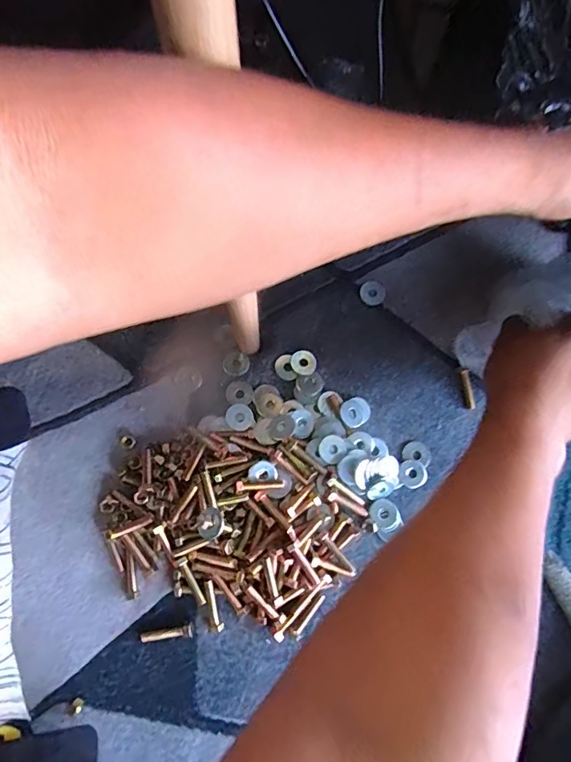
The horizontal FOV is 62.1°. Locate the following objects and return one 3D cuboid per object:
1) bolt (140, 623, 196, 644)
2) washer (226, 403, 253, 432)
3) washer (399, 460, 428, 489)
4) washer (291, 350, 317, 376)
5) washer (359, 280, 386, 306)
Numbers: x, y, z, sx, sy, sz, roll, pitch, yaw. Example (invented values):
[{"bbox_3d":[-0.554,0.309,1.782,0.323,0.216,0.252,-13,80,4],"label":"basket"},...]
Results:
[{"bbox_3d":[-0.095,0.205,0.381,0.042,0.008,0.011,-8,77,-3],"label":"bolt"},{"bbox_3d":[-0.041,0.033,0.426,0.024,0.004,0.026,1,65,-3],"label":"washer"},{"bbox_3d":[0.113,0.082,0.421,0.024,0.004,0.024,0,77,-1],"label":"washer"},{"bbox_3d":[0.017,-0.017,0.443,0.023,0.004,0.024,0,77,-1],"label":"washer"},{"bbox_3d":[0.086,-0.087,0.464,0.025,0.004,0.026,0,77,-1],"label":"washer"}]

